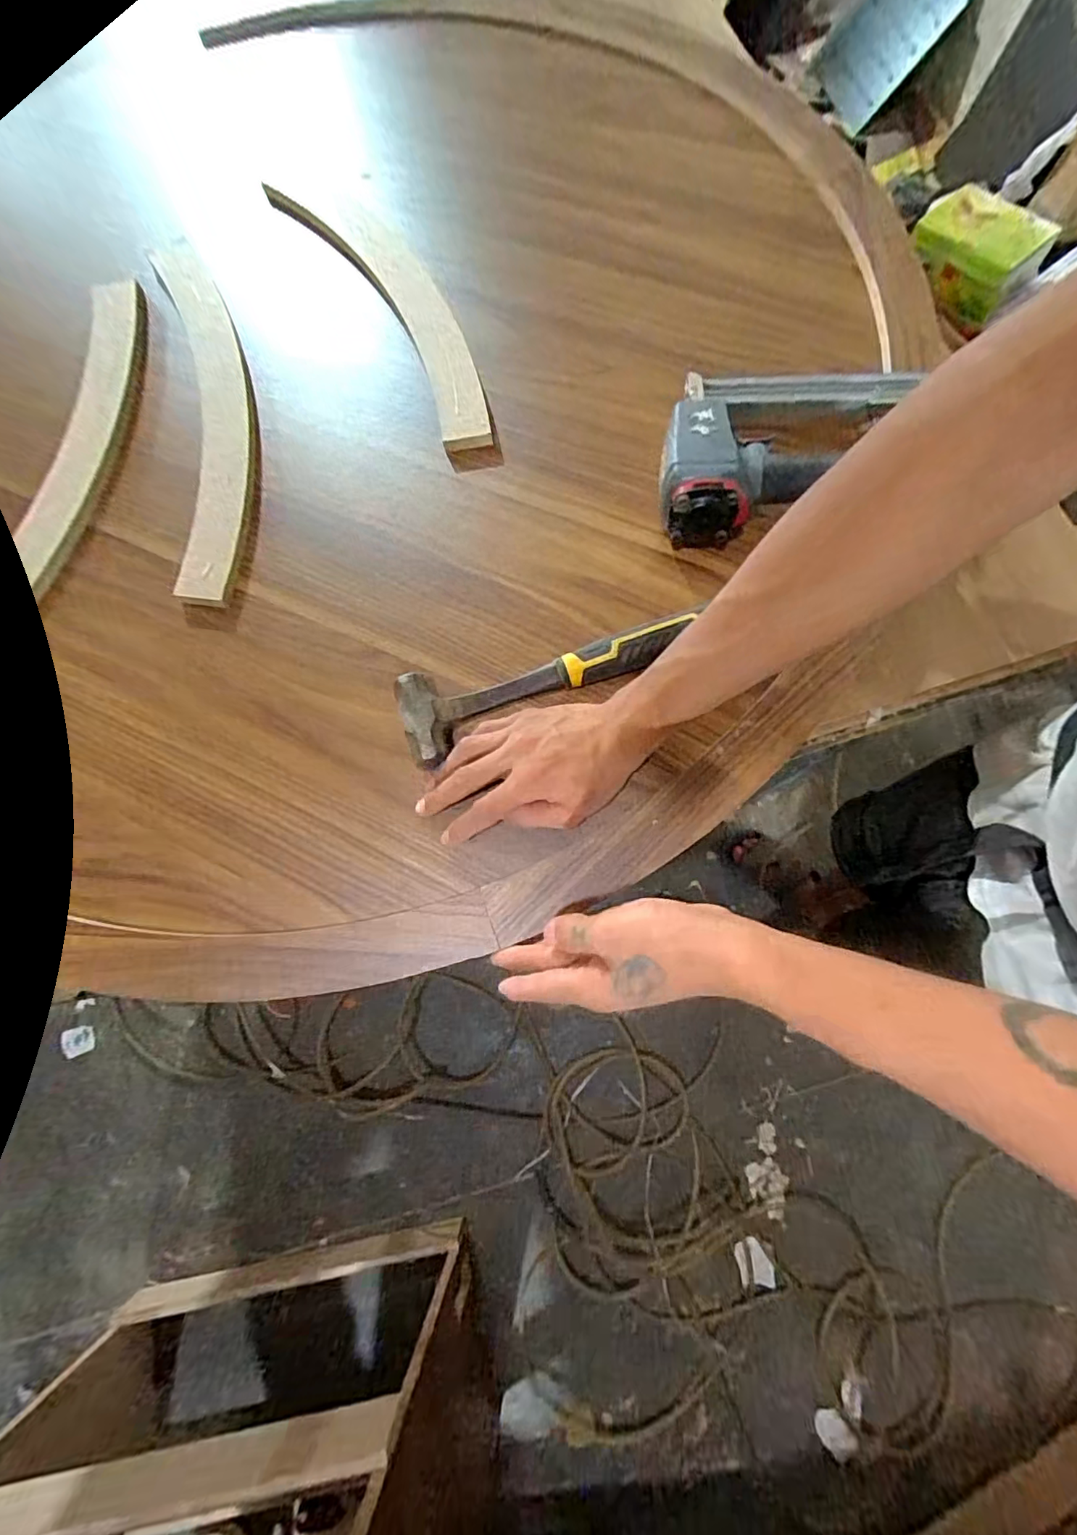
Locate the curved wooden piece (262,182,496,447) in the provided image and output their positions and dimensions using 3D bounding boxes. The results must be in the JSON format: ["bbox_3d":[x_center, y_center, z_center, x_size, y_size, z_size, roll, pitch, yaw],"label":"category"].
[{"bbox_3d":[-0.143,-0.464,0.553,0.083,0.020,0.387,-31,76,-6],"label":"curved wooden piece"}]

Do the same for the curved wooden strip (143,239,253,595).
[{"bbox_3d":[-0.313,-0.346,0.530,0.077,0.022,0.418,-13,74,-1],"label":"curved wooden strip"}]

